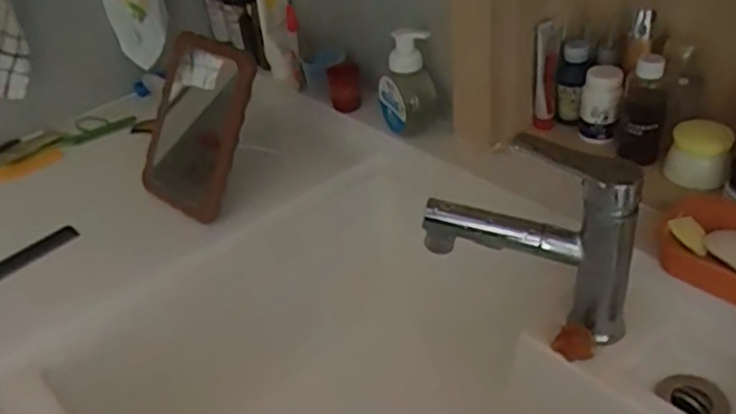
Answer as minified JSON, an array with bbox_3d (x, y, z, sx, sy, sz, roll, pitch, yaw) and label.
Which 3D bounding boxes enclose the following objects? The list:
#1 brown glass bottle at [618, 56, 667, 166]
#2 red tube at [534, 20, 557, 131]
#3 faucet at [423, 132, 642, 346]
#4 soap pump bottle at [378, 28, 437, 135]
[{"bbox_3d":[0.300,-0.107,0.735,0.047,0.115,0.058,11,40,23],"label":"brown glass bottle"},{"bbox_3d":[0.208,-0.152,0.797,0.026,0.124,0.025,4,38,15],"label":"red tube"},{"bbox_3d":[0.145,0.031,0.617,0.180,0.179,0.054,10,40,22],"label":"faucet"},{"bbox_3d":[0.049,-0.152,0.871,0.061,0.151,0.063,-15,37,-11],"label":"soap pump bottle"}]

